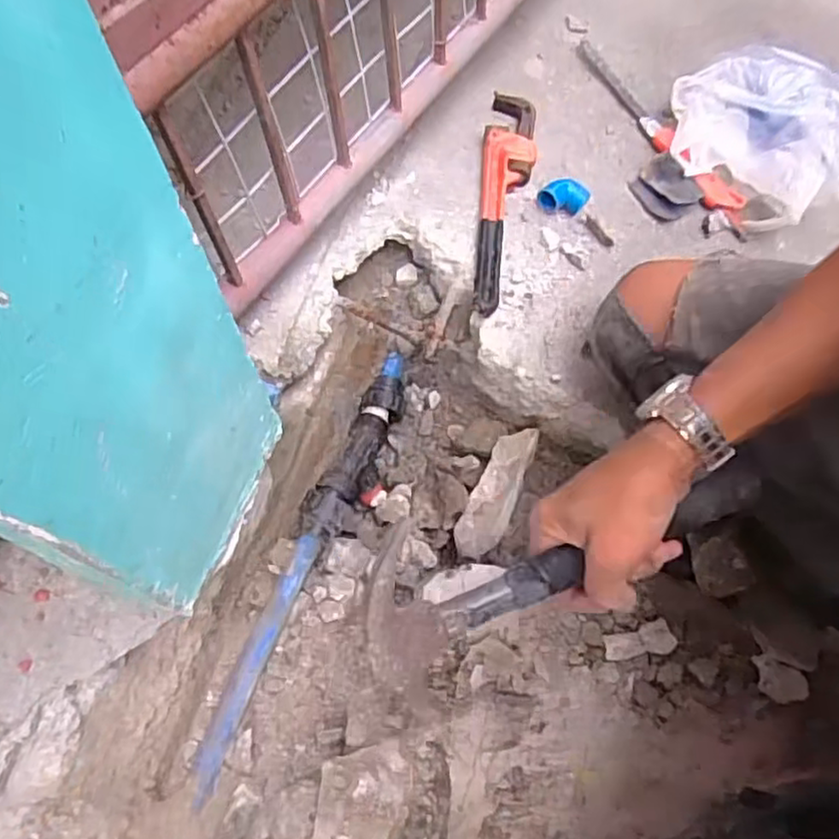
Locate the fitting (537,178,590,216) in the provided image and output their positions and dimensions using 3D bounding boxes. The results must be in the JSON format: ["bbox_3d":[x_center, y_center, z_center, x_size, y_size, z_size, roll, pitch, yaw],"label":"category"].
[{"bbox_3d":[0.150,-0.233,0.714,0.052,0.028,0.029,4,64,3],"label":"fitting"}]

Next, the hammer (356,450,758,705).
[{"bbox_3d":[0.098,0.083,0.433,0.275,0.035,0.088,-18,65,-13],"label":"hammer"}]

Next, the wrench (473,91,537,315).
[{"bbox_3d":[0.087,-0.225,0.694,0.051,0.035,0.256,6,64,4],"label":"wrench"}]

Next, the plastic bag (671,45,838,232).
[{"bbox_3d":[0.368,-0.305,0.739,0.200,0.073,0.179,40,71,18],"label":"plastic bag"}]

